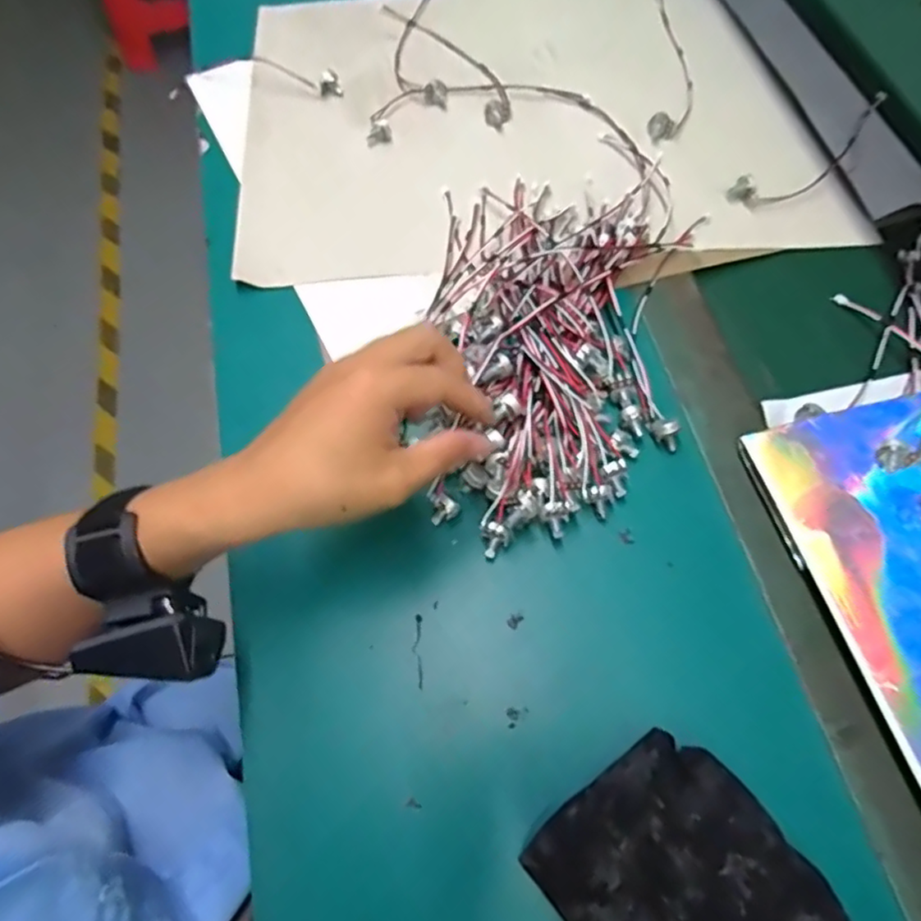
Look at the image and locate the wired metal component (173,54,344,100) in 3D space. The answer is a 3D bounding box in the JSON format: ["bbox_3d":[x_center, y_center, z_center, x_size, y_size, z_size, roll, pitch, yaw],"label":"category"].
[{"bbox_3d":[-0.184,-0.355,0.568,0.159,0.017,0.052,3,67,2],"label":"wired metal component"}]

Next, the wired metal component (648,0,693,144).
[{"bbox_3d":[0.193,-0.364,0.556,0.036,0.011,0.210,9,68,5],"label":"wired metal component"}]

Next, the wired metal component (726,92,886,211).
[{"bbox_3d":[0.302,-0.257,0.507,0.202,0.009,0.039,-35,71,-13],"label":"wired metal component"}]

